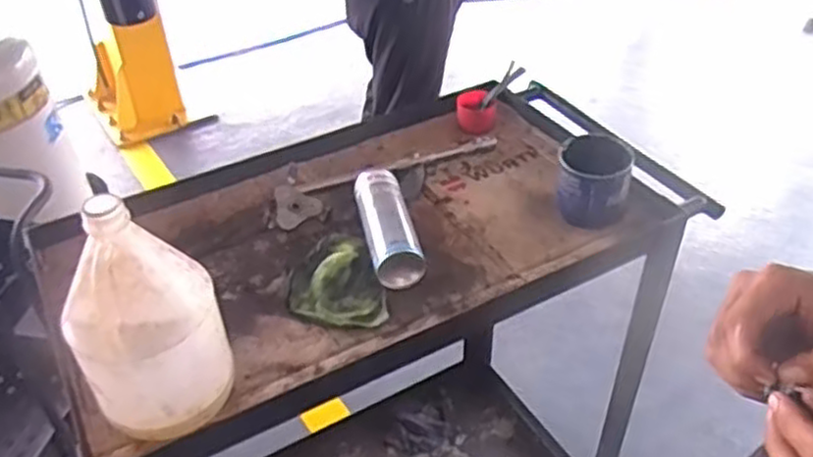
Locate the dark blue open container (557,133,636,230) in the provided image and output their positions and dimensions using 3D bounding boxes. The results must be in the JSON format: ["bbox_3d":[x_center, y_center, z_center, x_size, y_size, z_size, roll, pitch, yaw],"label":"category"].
[{"bbox_3d":[0.267,-0.069,1.044,0.105,0.100,0.083,11,42,15],"label":"dark blue open container"}]

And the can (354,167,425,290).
[{"bbox_3d":[-0.028,-0.008,1.017,0.067,0.050,0.214,-9,41,-9],"label":"can"}]

